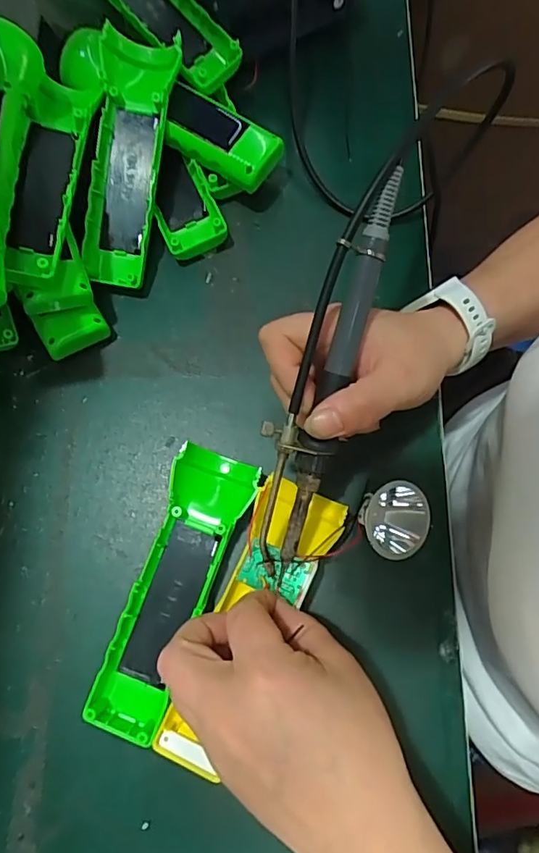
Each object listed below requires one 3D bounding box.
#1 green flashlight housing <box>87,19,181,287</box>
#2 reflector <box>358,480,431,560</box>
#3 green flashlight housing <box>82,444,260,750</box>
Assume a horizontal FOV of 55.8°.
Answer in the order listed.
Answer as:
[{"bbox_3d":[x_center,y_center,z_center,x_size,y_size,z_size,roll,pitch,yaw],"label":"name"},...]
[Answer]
[{"bbox_3d":[-0.094,-0.178,0.344,0.045,0.024,0.160,8,95,1],"label":"green flashlight housing"},{"bbox_3d":[0.073,0.056,0.302,0.034,0.029,0.043,4,78,0],"label":"reflector"},{"bbox_3d":[-0.056,0.094,0.301,0.045,0.025,0.163,19,78,3],"label":"green flashlight housing"}]

